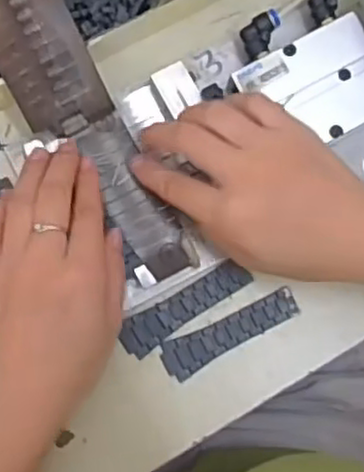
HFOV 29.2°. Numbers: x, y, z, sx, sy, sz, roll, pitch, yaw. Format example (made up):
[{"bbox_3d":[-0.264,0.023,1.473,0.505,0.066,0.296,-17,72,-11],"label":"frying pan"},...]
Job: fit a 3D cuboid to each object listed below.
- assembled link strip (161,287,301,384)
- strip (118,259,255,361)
[{"bbox_3d":[0.030,0.059,0.418,0.086,0.004,0.024,-24,85,-5],"label":"assembled link strip"},{"bbox_3d":[0.002,0.042,0.420,0.084,0.004,0.022,-33,86,-6],"label":"strip"}]

